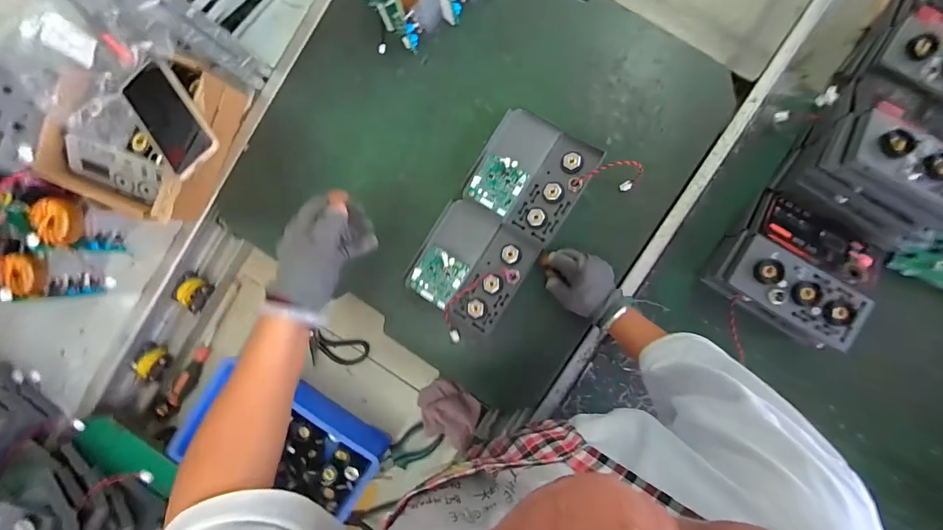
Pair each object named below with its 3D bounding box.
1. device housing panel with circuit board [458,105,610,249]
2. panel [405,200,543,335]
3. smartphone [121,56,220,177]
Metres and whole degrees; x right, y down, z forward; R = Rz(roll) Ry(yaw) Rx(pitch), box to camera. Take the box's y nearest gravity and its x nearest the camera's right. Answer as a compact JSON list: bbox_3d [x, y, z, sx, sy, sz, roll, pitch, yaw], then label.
[{"bbox_3d":[0.083,-0.128,0.582,0.152,0.036,0.157,32,94,4],"label":"device housing panel with circuit board"},{"bbox_3d":[-0.001,0.000,0.593,0.149,0.038,0.151,32,94,4],"label":"panel"},{"bbox_3d":[-0.398,-0.193,0.531,0.077,0.013,0.161,-40,81,14],"label":"smartphone"}]

